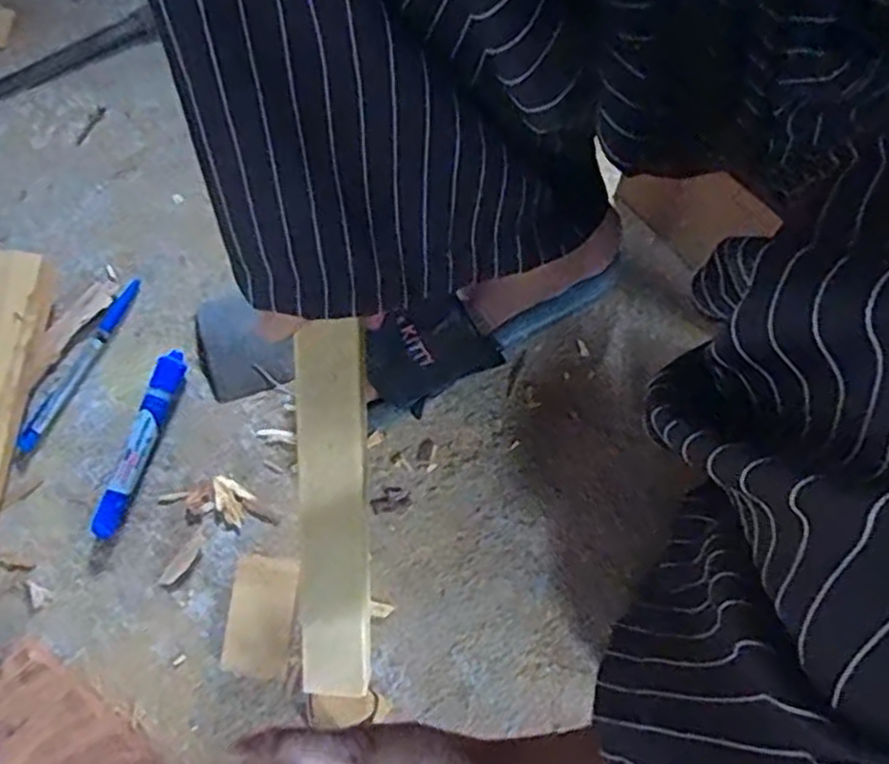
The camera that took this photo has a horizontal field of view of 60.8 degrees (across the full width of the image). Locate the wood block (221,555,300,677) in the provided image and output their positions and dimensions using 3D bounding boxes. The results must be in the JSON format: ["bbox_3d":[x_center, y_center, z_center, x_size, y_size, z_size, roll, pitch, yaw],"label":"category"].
[{"bbox_3d":[-0.119,0.153,0.497,0.040,0.013,0.072,6,70,1],"label":"wood block"}]

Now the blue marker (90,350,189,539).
[{"bbox_3d":[-0.213,0.042,0.531,0.019,0.020,0.133,17,71,5],"label":"blue marker"}]

